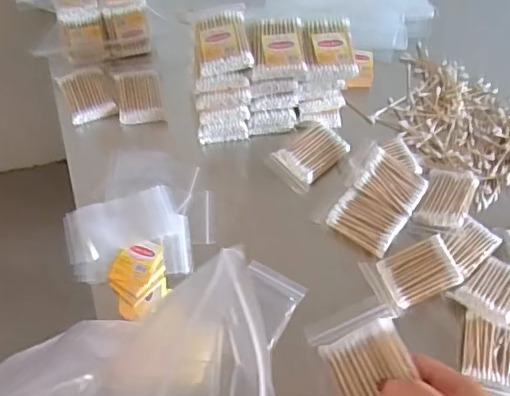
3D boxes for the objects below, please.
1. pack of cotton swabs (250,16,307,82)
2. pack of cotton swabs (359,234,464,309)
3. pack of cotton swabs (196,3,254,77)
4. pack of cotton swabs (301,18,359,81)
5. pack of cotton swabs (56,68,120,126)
[{"bbox_3d":[0.025,-0.161,0.607,0.056,0.025,0.072,-3,58,-5],"label":"pack of cotton swabs"},{"bbox_3d":[0.163,0.077,0.581,0.088,0.013,0.057,-21,64,4],"label":"pack of cotton swabs"},{"bbox_3d":[-0.035,-0.173,0.611,0.055,0.024,0.085,-5,58,-6],"label":"pack of cotton swabs"},{"bbox_3d":[0.081,-0.164,0.615,0.056,0.023,0.069,-4,58,-6],"label":"pack of cotton swabs"},{"bbox_3d":[-0.205,-0.127,0.691,0.055,0.017,0.072,-20,61,-15],"label":"pack of cotton swabs"}]

